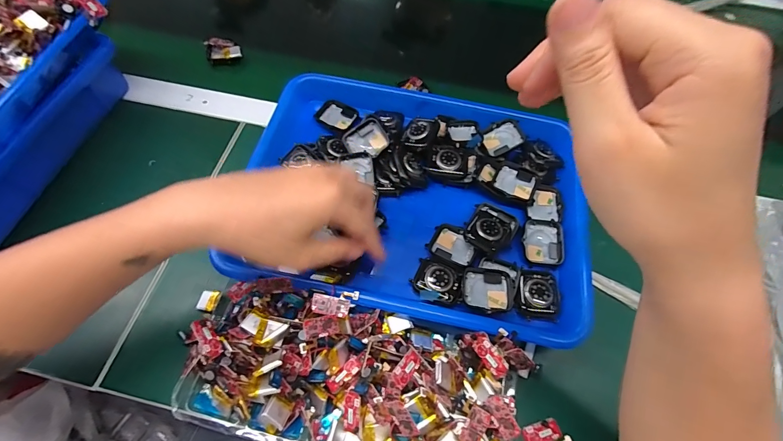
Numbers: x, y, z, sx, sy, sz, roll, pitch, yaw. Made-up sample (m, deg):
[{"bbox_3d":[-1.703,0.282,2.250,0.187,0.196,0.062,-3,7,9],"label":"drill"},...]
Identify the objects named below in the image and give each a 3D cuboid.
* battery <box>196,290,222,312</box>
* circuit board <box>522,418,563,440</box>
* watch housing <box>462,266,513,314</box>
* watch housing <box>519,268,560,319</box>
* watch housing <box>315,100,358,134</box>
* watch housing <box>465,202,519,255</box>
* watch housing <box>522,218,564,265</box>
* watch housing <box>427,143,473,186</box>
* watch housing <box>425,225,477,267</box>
[{"bbox_3d":[-0.162,0.070,0.317,0.018,0.007,0.019,12,62,5],"label":"battery"},{"bbox_3d":[0.119,0.167,0.282,0.030,0.004,0.016,-11,63,-7],"label":"circuit board"},{"bbox_3d":[0.082,0.059,0.307,0.041,0.009,0.036,4,62,1],"label":"watch housing"},{"bbox_3d":[0.128,0.063,0.312,0.033,0.008,0.040,4,62,1],"label":"watch housing"},{"bbox_3d":[-0.061,-0.117,0.405,0.039,0.010,0.040,33,62,-1],"label":"watch housing"},{"bbox_3d":[0.092,0.009,0.330,0.043,0.013,0.052,24,64,11],"label":"watch housing"},{"bbox_3d":[0.142,0.020,0.337,0.038,0.012,0.040,7,62,2],"label":"watch housing"},{"bbox_3d":[0.059,-0.059,0.363,0.045,0.011,0.036,9,62,3],"label":"watch housing"},{"bbox_3d":[0.058,0.023,0.333,0.042,0.005,0.033,25,64,11],"label":"watch housing"}]

